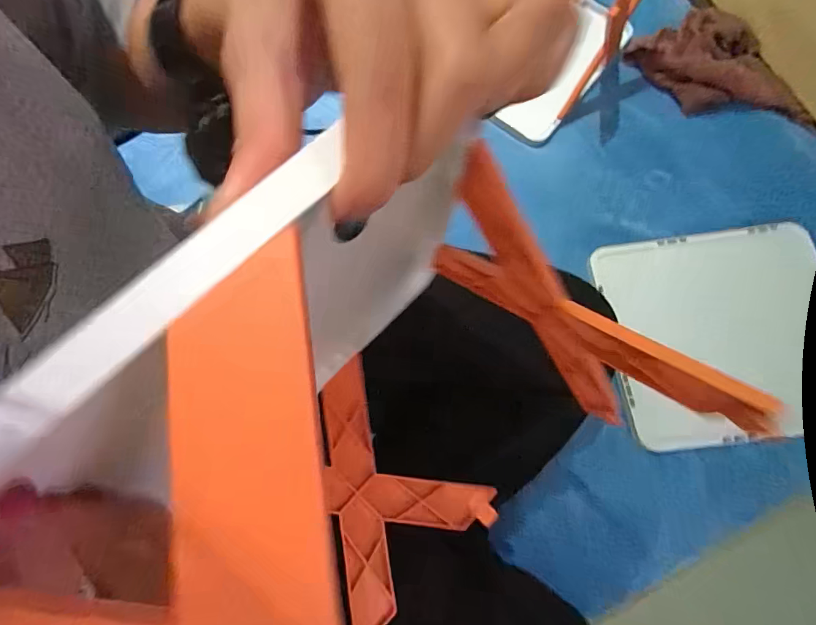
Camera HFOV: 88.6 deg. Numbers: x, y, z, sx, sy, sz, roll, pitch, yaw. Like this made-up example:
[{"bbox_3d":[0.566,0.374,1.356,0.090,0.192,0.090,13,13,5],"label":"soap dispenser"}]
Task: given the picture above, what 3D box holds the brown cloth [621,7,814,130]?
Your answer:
[{"bbox_3d":[0.400,-0.303,0.536,0.117,0.041,0.212,-29,78,-8],"label":"brown cloth"}]

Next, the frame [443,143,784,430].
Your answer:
[{"bbox_3d":[0.078,0.003,0.218,0.154,0.127,0.006,44,79,9],"label":"frame"}]

